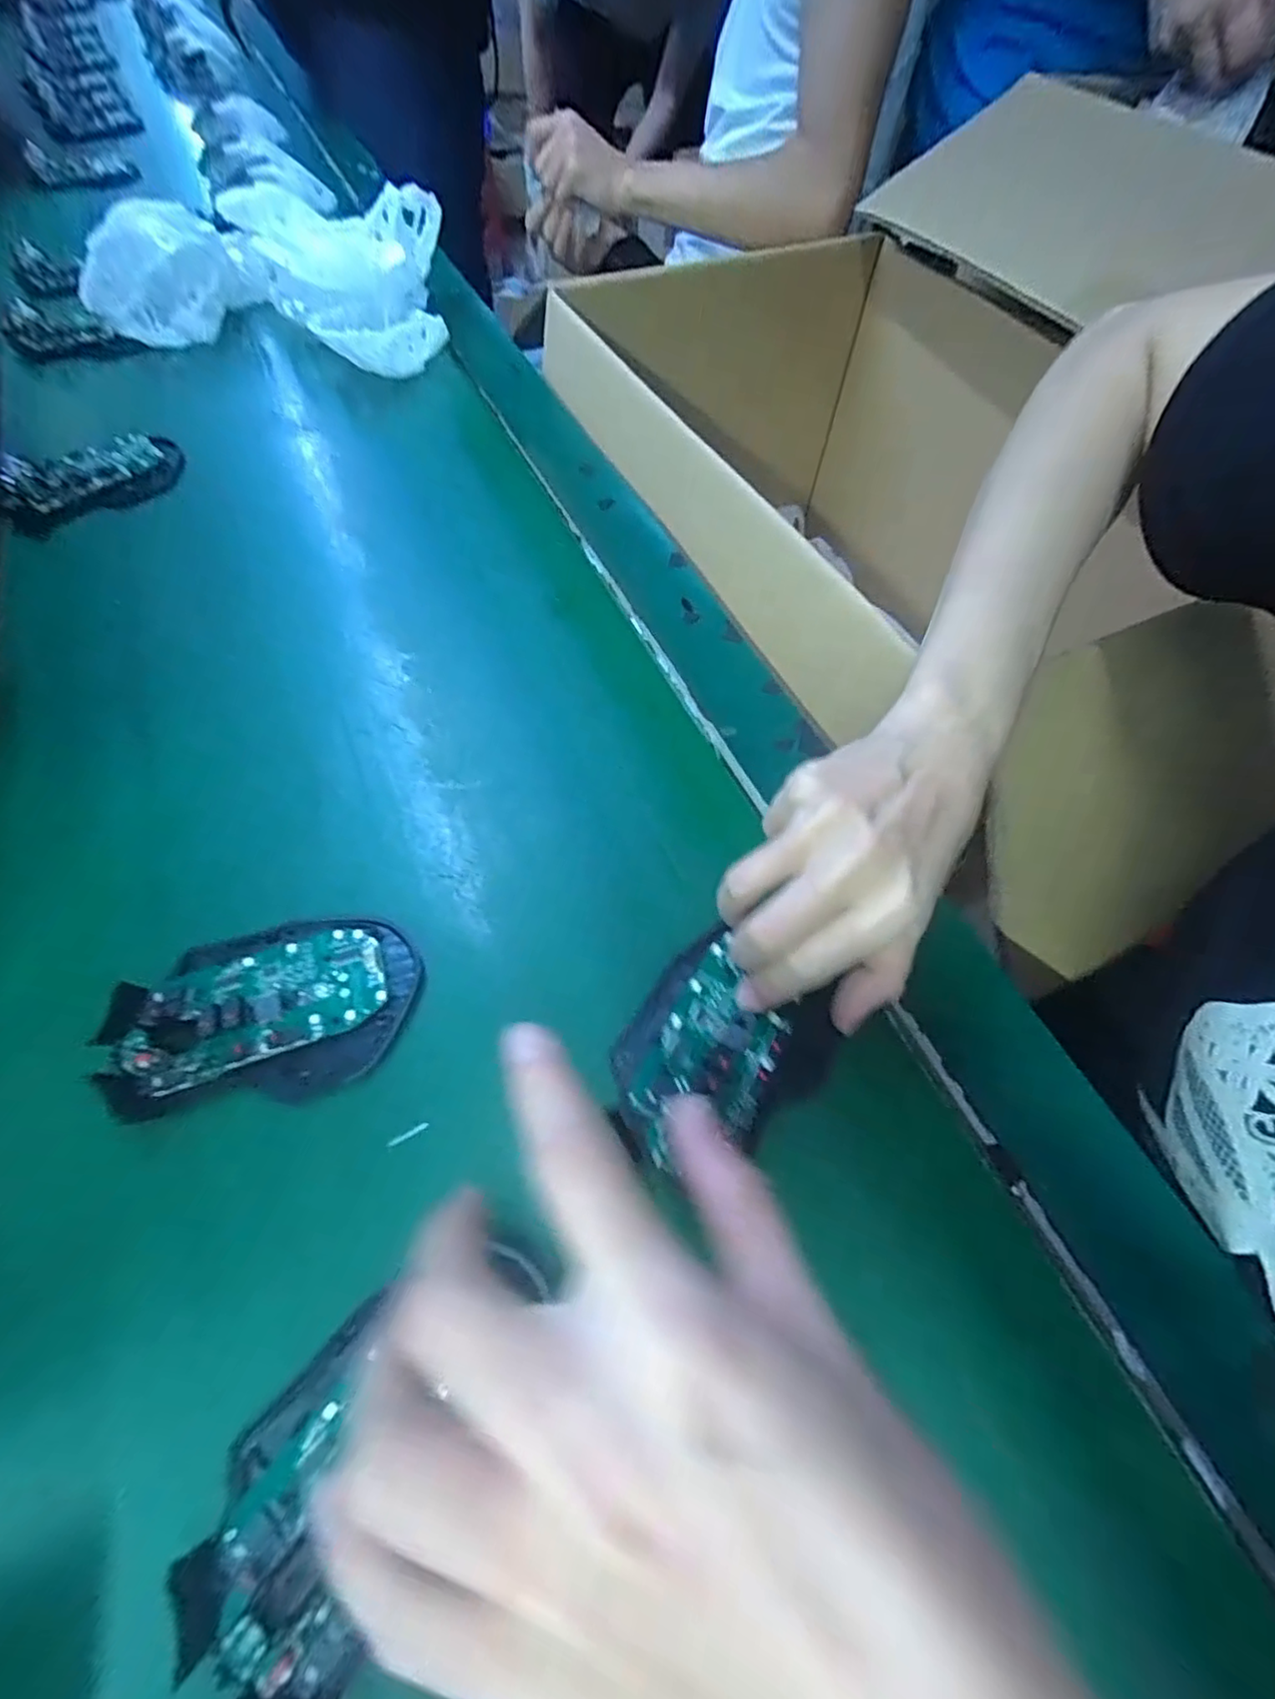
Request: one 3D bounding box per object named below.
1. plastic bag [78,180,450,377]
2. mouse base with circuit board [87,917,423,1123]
[{"bbox_3d":[-0.305,-0.481,0.507,0.279,0.070,0.168,5,58,3],"label":"plastic bag"},{"bbox_3d":[-0.150,0.065,0.251,0.111,0.021,0.070,-14,59,-8],"label":"mouse base with circuit board"}]

